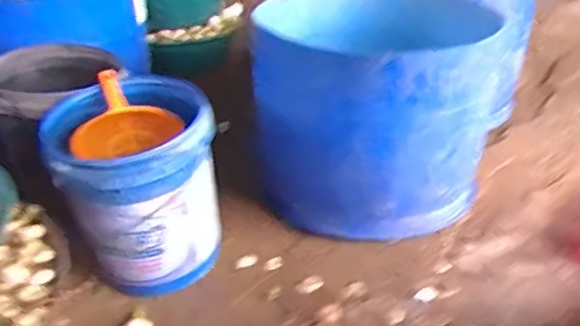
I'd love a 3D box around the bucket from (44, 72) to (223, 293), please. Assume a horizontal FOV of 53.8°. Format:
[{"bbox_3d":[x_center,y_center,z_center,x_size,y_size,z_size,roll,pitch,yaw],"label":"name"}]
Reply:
[{"bbox_3d":[-0.319,0.052,1.217,0.307,0.363,0.357,-7,32,-10],"label":"bucket"}]

